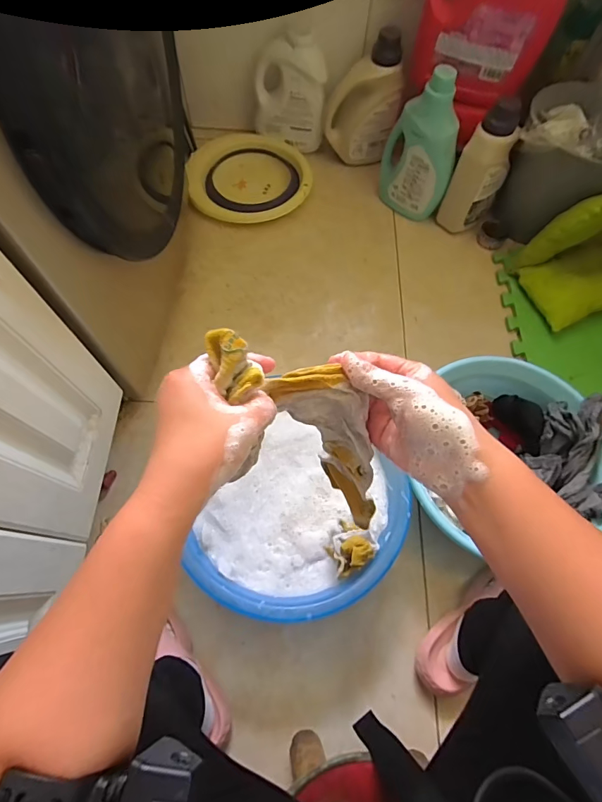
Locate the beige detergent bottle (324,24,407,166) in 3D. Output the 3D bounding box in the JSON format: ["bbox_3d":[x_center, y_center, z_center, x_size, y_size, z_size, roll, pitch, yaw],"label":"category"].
[{"bbox_3d":[0.152,-0.718,0.978,0.171,0.247,0.109,22,68,7],"label":"beige detergent bottle"}]

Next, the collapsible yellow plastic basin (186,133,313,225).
[{"bbox_3d":[-0.135,-0.584,1.032,0.296,0.035,0.298,1,67,-2],"label":"collapsible yellow plastic basin"}]

